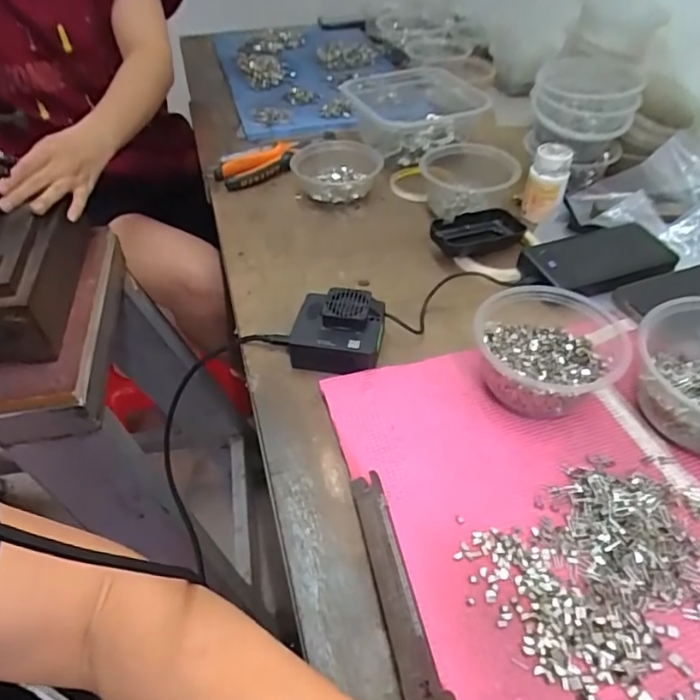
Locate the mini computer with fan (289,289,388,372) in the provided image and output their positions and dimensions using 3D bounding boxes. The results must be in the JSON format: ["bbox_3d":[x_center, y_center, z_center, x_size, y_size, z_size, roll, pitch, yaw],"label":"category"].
[{"bbox_3d":[-0.012,-0.019,0.500,0.080,0.043,0.075,-1,45,1],"label":"mini computer with fan"}]

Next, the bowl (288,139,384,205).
[{"bbox_3d":[-0.017,-0.234,0.715,0.116,0.048,0.110,0,45,0],"label":"bowl"}]

